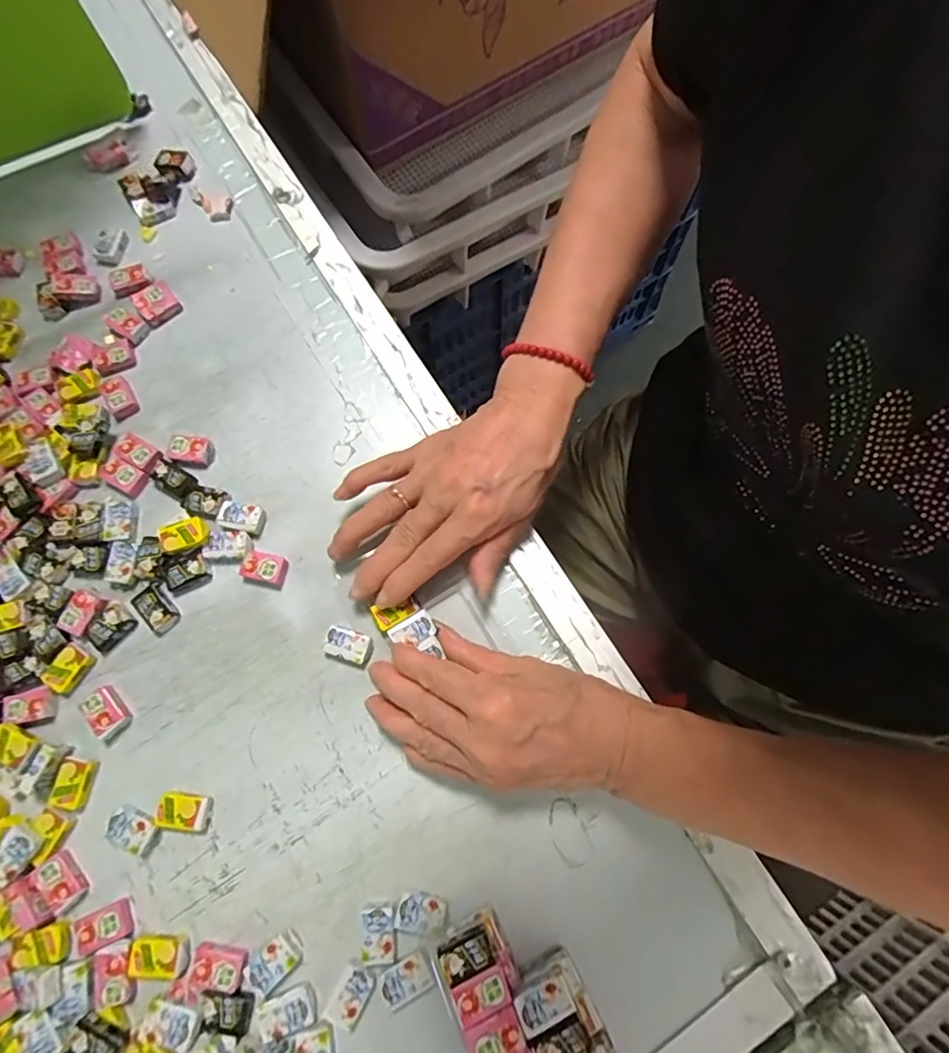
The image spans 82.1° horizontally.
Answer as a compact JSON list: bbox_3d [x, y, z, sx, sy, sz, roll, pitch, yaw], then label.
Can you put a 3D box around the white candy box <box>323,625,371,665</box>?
[{"bbox_3d":[-0.076,0.070,0.322,0.027,0.009,0.017,18,76,5],"label":"white candy box"}]

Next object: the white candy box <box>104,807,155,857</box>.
[{"bbox_3d":[-0.188,0.166,0.298,0.025,0.007,0.018,23,76,7],"label":"white candy box"}]

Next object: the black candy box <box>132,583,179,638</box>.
[{"bbox_3d":[-0.193,0.050,0.330,0.018,0.007,0.030,-38,78,-9],"label":"black candy box"}]

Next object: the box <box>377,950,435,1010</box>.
[{"bbox_3d":[-0.035,0.228,0.274,0.025,0.004,0.017,-27,76,-7],"label":"box"}]

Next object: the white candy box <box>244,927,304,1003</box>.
[{"bbox_3d":[-0.104,0.224,0.279,0.031,0.006,0.017,-40,78,-10],"label":"white candy box"}]

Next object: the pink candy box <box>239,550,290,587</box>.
[{"bbox_3d":[-0.129,0.026,0.335,0.025,0.010,0.018,11,75,3],"label":"pink candy box"}]

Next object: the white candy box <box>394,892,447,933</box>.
[{"bbox_3d":[-0.028,0.201,0.284,0.026,0.006,0.016,2,75,1],"label":"white candy box"}]

